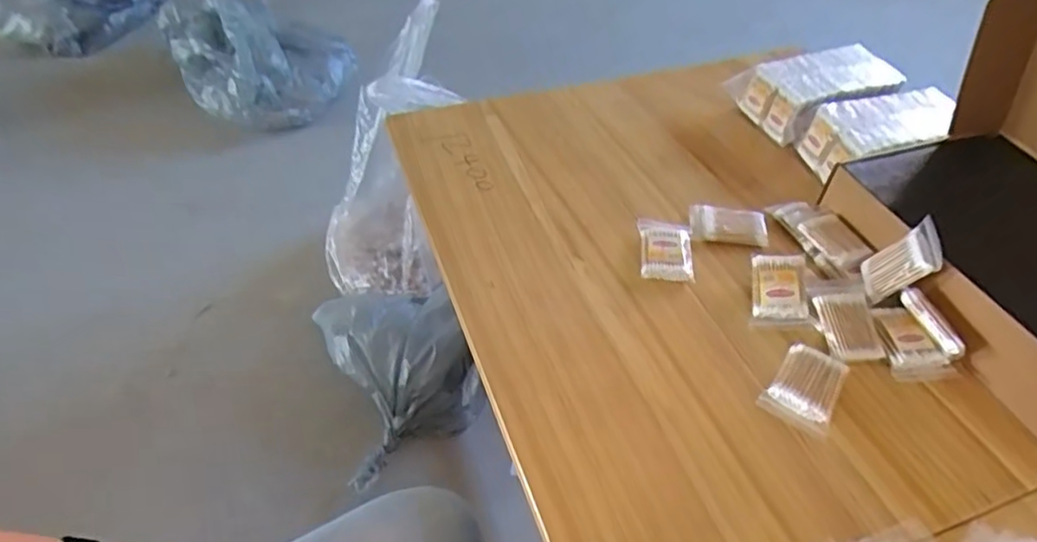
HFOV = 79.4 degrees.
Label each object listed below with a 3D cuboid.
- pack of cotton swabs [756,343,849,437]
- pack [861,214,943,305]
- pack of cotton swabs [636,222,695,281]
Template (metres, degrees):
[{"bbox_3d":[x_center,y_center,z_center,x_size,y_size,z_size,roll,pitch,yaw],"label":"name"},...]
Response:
[{"bbox_3d":[0.284,0.113,0.619,0.061,0.010,0.094,26,51,23],"label":"pack of cotton swabs"},{"bbox_3d":[0.408,-0.010,0.669,0.010,0.087,0.058,15,54,-19],"label":"pack"},{"bbox_3d":[0.177,-0.027,0.754,0.061,0.019,0.096,3,46,3],"label":"pack of cotton swabs"}]

